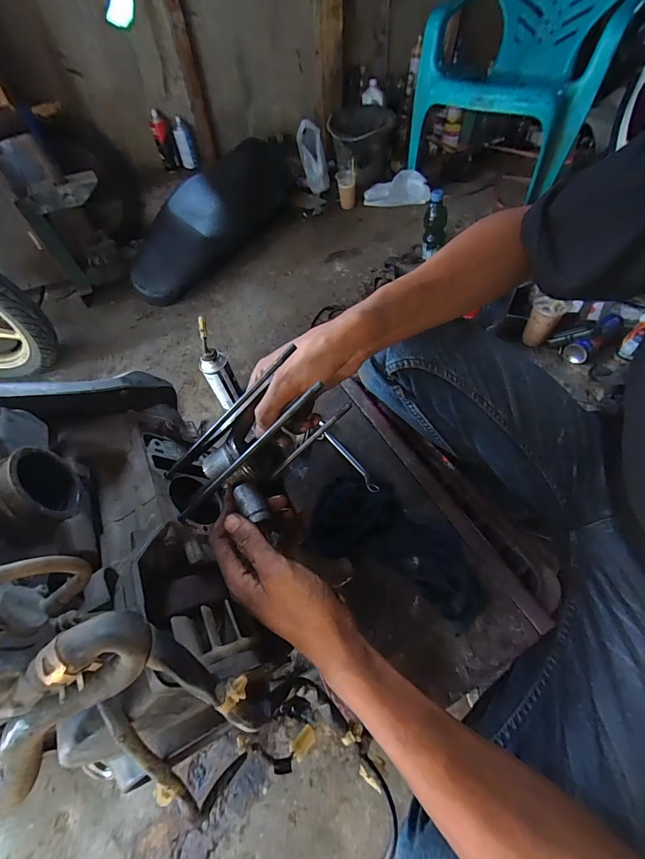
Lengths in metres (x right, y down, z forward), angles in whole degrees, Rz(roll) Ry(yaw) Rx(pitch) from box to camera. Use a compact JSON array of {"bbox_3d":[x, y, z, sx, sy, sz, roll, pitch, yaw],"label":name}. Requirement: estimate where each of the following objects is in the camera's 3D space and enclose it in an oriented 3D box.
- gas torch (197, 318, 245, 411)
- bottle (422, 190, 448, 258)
[{"bbox_3d":[-0.266,-0.149,0.847,0.071,0.212,0.099,-36,61,-20],"label":"gas torch"},{"bbox_3d":[0.333,-0.603,1.011,0.059,0.184,0.060,30,61,22],"label":"bottle"}]

